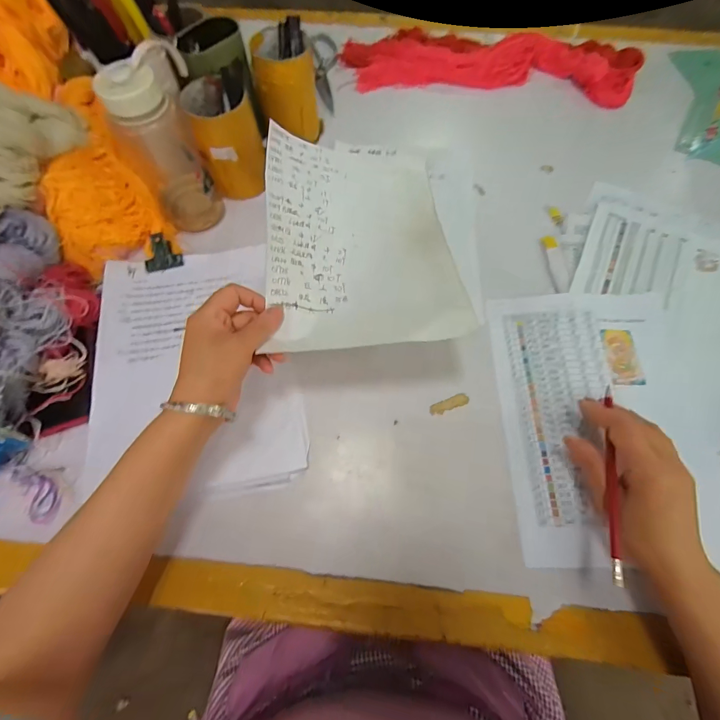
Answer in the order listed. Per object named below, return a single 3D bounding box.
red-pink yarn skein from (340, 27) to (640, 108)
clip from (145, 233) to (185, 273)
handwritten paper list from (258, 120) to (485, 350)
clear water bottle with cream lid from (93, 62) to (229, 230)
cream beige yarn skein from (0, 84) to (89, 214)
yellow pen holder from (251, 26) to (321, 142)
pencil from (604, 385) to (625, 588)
[{"bbox_3d":[0.218,-0.509,0.608,0.486,0.035,0.159,4,68,1],"label":"red-pink yarn skein"},{"bbox_3d":[-0.263,-0.146,0.475,0.046,0.015,0.050,-15,69,-6],"label":"clip"},{"bbox_3d":[0.002,-0.144,0.403,0.200,0.042,0.277,-4,68,-2],"label":"handwritten paper list"},{"bbox_3d":[-0.239,-0.251,0.444,0.078,0.185,0.068,-29,71,-11],"label":"clear water bottle with cream lid"},{"bbox_3d":[-0.406,-0.264,0.425,0.079,0.073,0.195,-7,67,-3],"label":"cream beige yarn skein"},{"bbox_3d":[-0.106,-0.399,0.531,0.085,0.105,0.086,-4,68,-2],"label":"yellow pen holder"},{"bbox_3d":[0.231,0.102,0.325,0.007,0.011,0.184,17,61,6],"label":"pencil"}]

